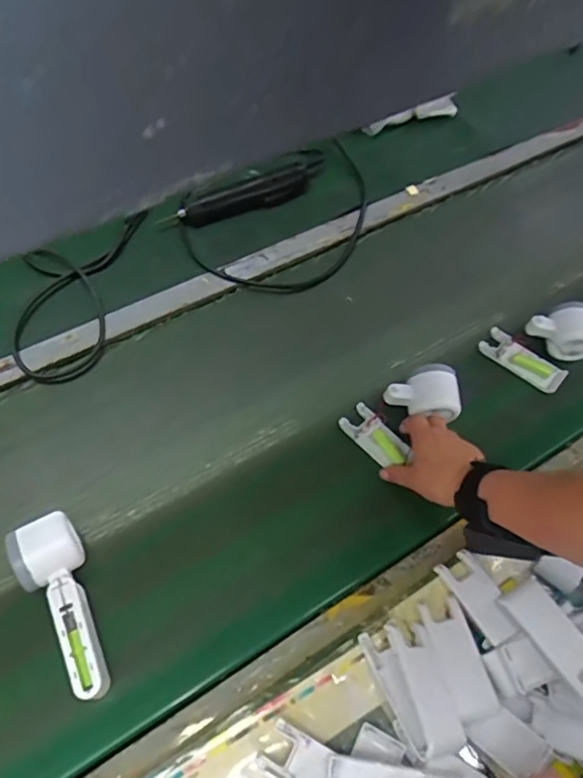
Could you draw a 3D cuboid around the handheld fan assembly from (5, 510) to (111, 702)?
[{"bbox_3d":[-0.202,0.200,0.513,0.060,0.061,0.163,-24,61,-16],"label":"handheld fan assembly"}]

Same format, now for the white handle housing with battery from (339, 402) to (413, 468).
[{"bbox_3d":[0.095,0.056,0.645,0.039,0.016,0.082,-35,65,-21],"label":"white handle housing with battery"}]

